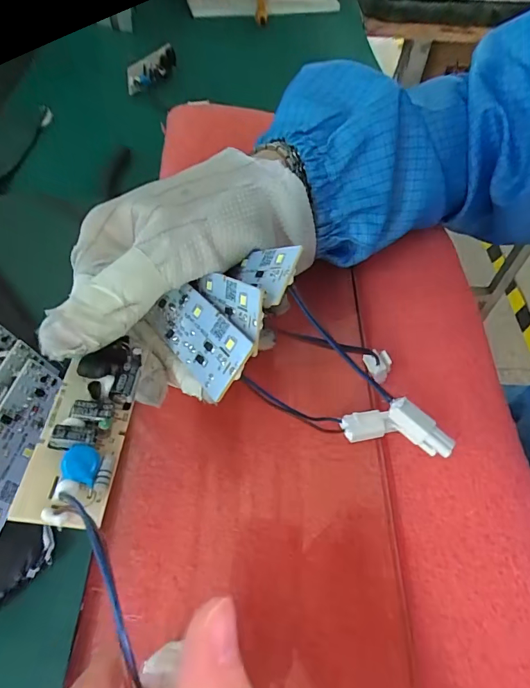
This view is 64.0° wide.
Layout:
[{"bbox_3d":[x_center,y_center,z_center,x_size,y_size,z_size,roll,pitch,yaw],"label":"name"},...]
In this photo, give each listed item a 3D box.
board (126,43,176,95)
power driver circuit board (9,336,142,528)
[{"bbox_3d":[-0.110,-0.266,0.410,0.005,0.022,0.064,19,58,34],"label":"board"},{"bbox_3d":[-0.057,0.026,0.134,0.024,0.012,0.058,6,55,1],"label":"power driver circuit board"}]

